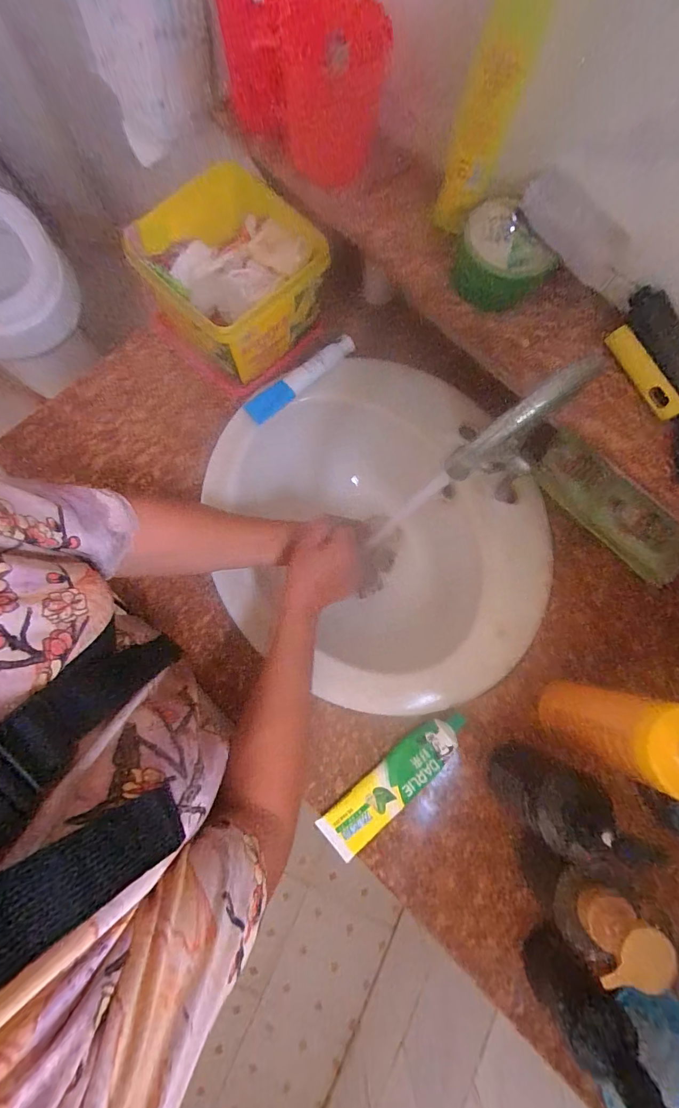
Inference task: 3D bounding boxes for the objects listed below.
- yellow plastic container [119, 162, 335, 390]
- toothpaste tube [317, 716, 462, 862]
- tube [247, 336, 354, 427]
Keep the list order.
[{"bbox_3d":[-0.143,-0.355,0.532,0.206,0.113,0.172,38,81,6],"label":"yellow plastic container"},{"bbox_3d":[0.069,0.268,0.473,0.204,0.031,0.055,-40,83,-8],"label":"toothpaste tube"},{"bbox_3d":[-0.052,-0.245,0.562,0.177,0.023,0.035,-36,82,-7],"label":"tube"}]

